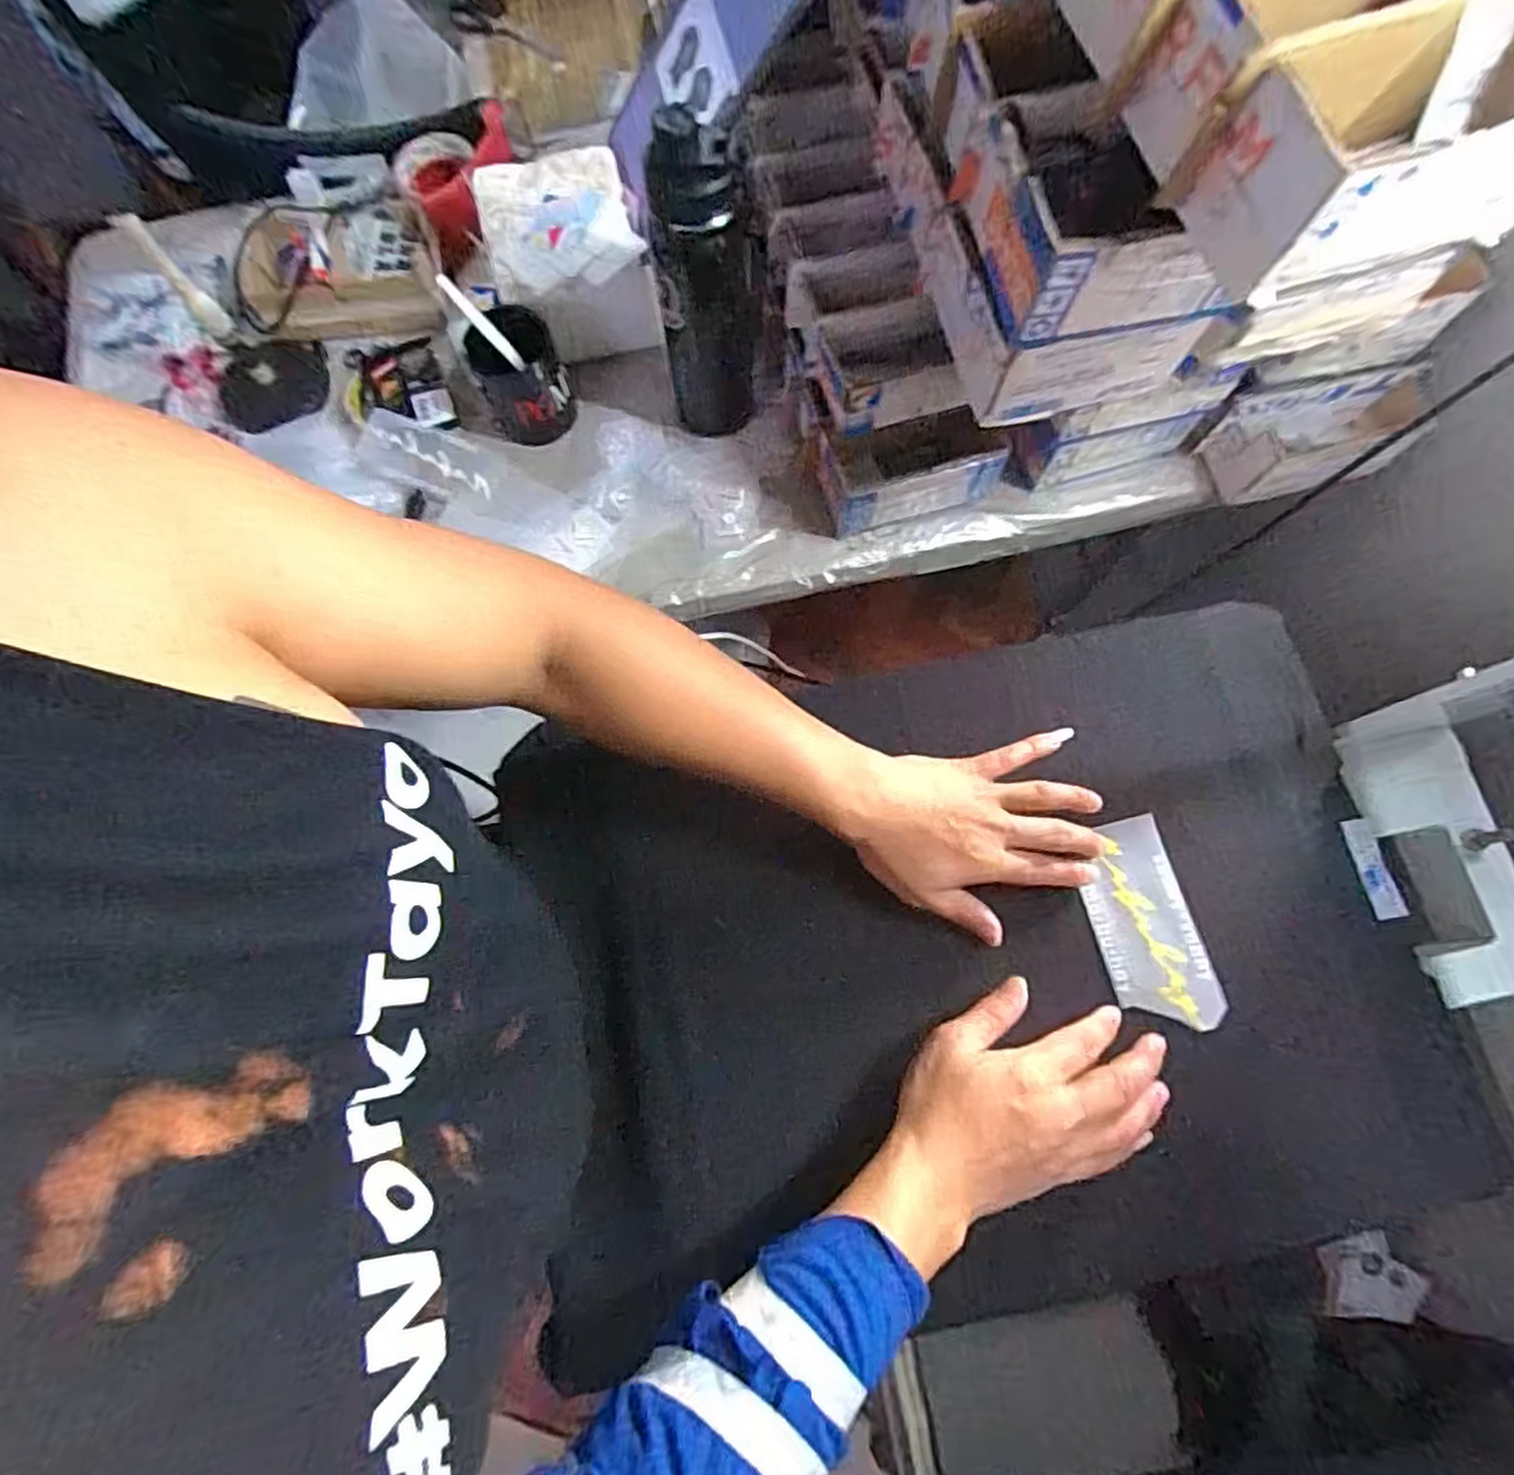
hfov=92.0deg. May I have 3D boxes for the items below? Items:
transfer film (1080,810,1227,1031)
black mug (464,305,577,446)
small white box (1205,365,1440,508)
[{"bbox_3d":[0.266,0.129,0.501,0.071,0.009,0.138,-15,75,-4],"label":"transfer film"},{"bbox_3d":[-0.236,-0.362,0.729,0.082,0.101,0.088,0,75,0],"label":"black mug"},{"bbox_3d":[0.531,-0.282,0.694,0.186,0.073,0.075,-10,75,-2],"label":"small white box"}]

